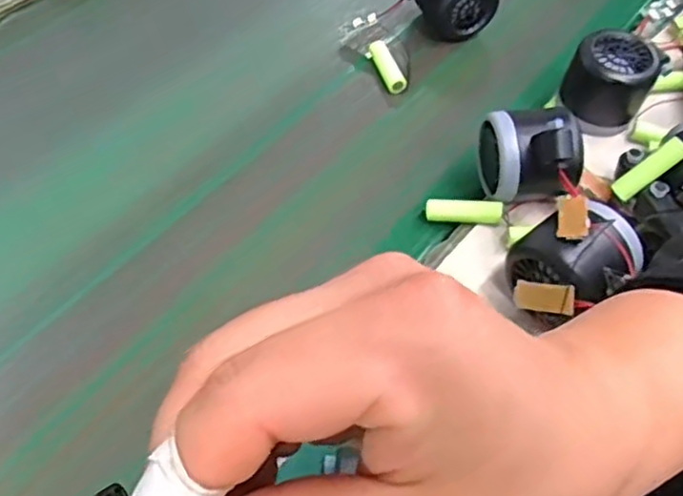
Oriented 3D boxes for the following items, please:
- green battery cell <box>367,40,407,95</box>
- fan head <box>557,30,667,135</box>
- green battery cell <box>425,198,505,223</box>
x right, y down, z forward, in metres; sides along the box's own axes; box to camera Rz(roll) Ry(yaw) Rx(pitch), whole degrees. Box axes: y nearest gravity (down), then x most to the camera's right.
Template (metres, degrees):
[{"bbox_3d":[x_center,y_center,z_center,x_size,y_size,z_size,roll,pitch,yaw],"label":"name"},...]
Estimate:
[{"bbox_3d":[0.037,-0.143,0.542,0.016,0.013,0.050,-15,56,-14],"label":"green battery cell"},{"bbox_3d":[0.191,-0.119,0.493,0.055,0.054,0.048,30,58,18],"label":"fan head"},{"bbox_3d":[0.080,-0.025,0.446,0.049,0.011,0.012,3,52,15],"label":"green battery cell"}]

